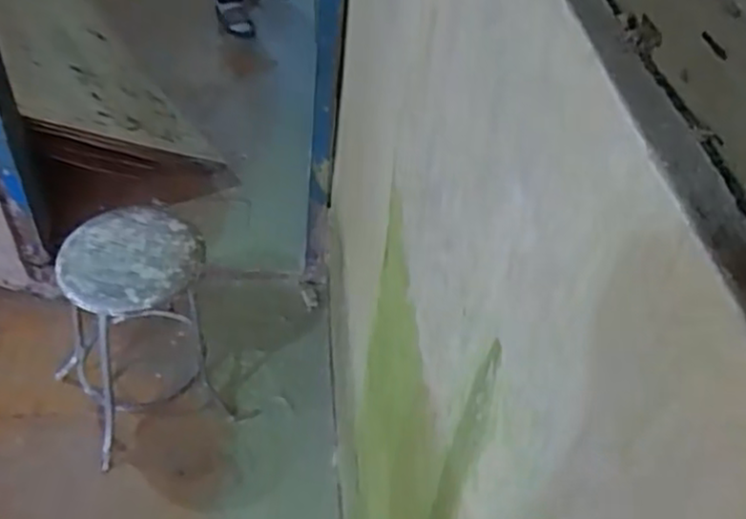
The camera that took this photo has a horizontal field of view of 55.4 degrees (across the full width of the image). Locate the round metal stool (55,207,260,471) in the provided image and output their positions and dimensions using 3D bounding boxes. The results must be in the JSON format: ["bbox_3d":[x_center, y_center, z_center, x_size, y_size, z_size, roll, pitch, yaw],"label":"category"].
[{"bbox_3d":[-0.524,0.164,1.586,0.335,0.498,0.288,-18,51,-23],"label":"round metal stool"}]

